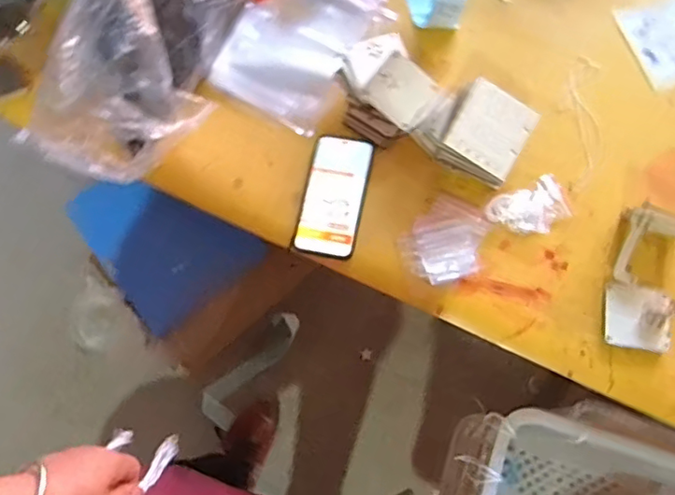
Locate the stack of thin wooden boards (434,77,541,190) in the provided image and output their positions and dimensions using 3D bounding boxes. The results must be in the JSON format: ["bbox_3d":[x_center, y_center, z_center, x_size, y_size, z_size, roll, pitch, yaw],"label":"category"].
[{"bbox_3d":[0.182,-0.138,0.697,0.093,0.026,0.106,25,103,-2],"label":"stack of thin wooden boards"}]

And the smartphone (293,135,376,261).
[{"bbox_3d":[-0.002,-0.067,0.723,0.075,0.013,0.160,12,74,4],"label":"smartphone"}]

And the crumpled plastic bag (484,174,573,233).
[{"bbox_3d":[0.243,-0.047,0.715,0.100,0.010,0.064,-26,75,-7],"label":"crumpled plastic bag"}]

